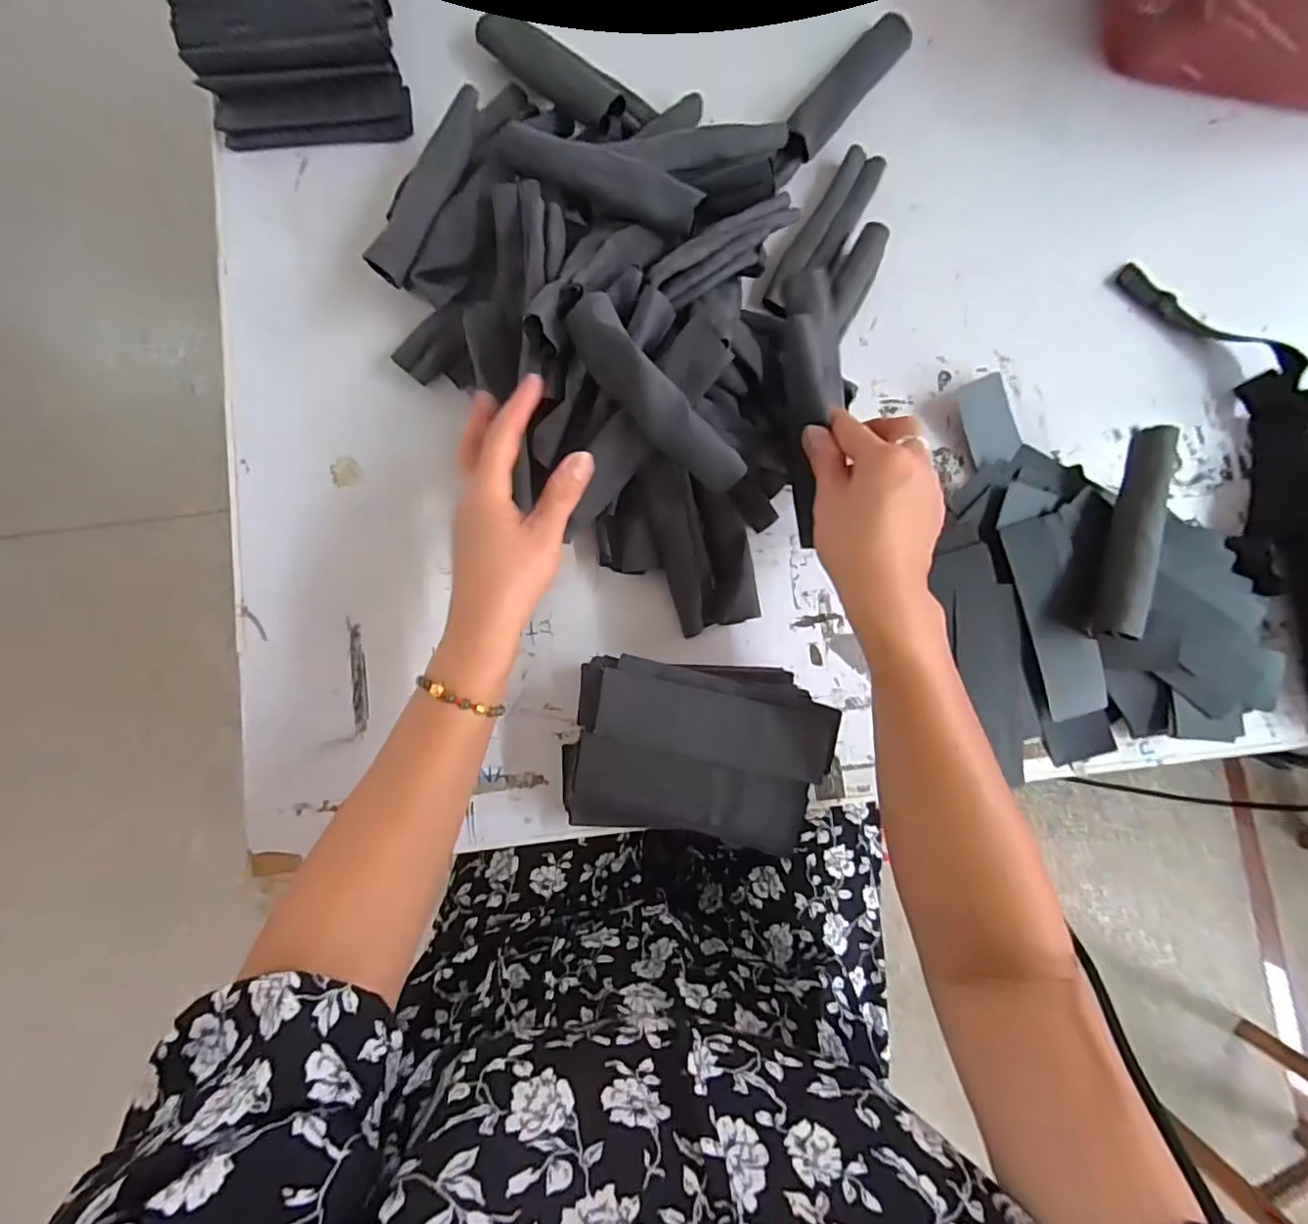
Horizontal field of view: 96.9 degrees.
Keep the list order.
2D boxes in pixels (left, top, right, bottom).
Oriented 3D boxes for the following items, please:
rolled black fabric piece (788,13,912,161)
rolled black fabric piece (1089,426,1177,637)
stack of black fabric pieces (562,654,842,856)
[{"bbox_3d":[0.157,-0.430,0.473,0.034,0.017,0.147,40,85,4],"label":"rolled black fabric piece"},{"bbox_3d":[0.337,-0.055,0.402,0.024,0.027,0.143,13,84,1],"label":"rolled black fabric piece"},{"bbox_3d":[0.026,0.095,0.404,0.172,0.072,0.114,5,84,0],"label":"stack of black fabric pieces"}]

